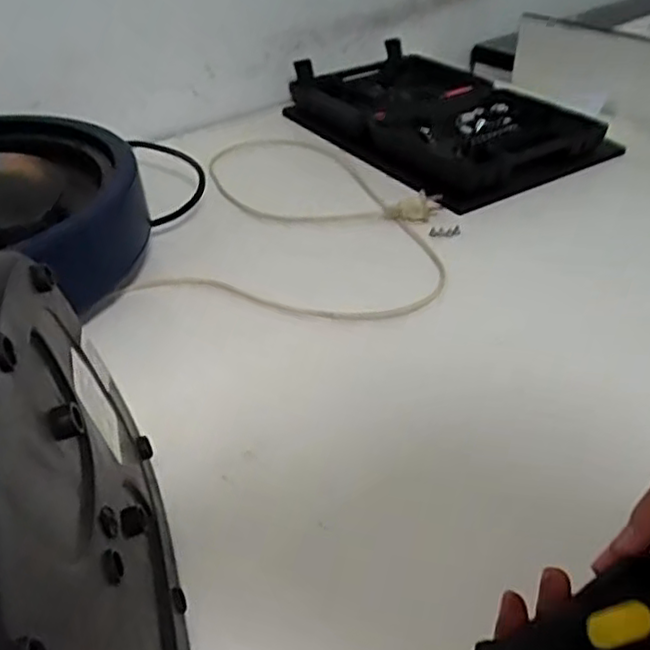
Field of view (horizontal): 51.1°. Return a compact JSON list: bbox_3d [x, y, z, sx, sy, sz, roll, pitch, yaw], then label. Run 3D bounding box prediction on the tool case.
[{"bbox_3d":[0.141,-0.262,0.850,0.269,0.046,0.379,-20,41,-22],"label":"tool case"}]

